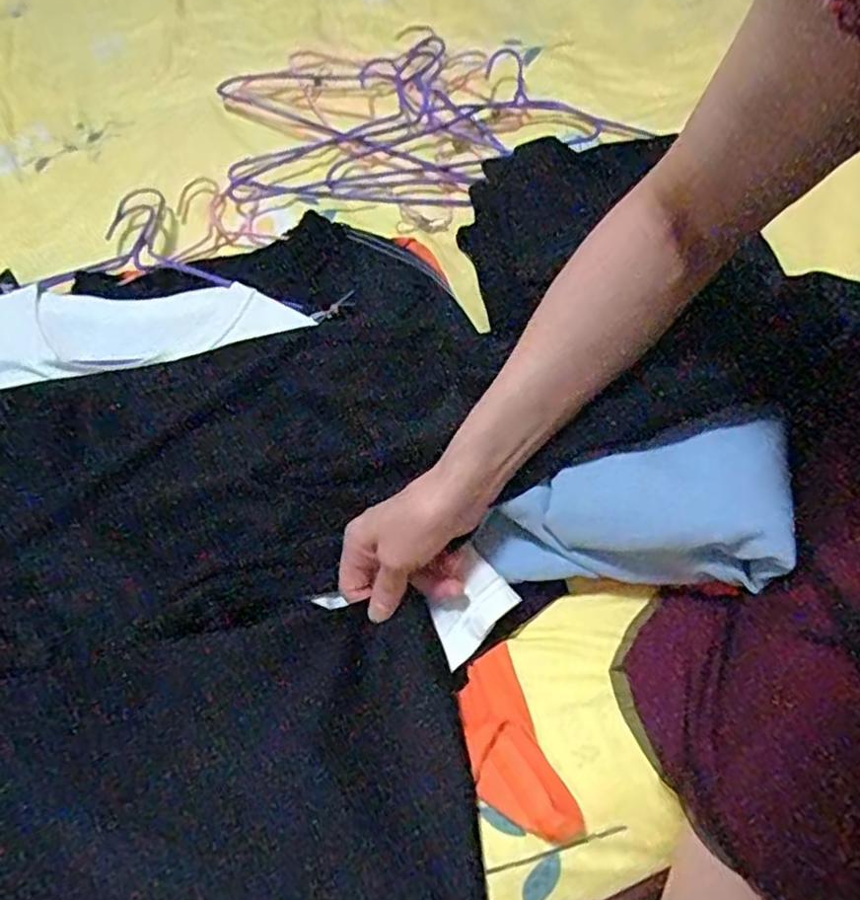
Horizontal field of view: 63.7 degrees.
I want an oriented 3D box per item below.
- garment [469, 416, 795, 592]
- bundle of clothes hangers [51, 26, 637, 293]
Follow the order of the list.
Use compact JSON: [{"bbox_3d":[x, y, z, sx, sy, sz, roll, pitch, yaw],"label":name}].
[{"bbox_3d":[0.129,0.046,0.457,0.196,0.061,0.097,-13,54,14],"label":"garment"},{"bbox_3d":[-0.119,-0.360,0.785,0.561,0.066,0.368,-20,59,-8],"label":"bundle of clothes hangers"}]

